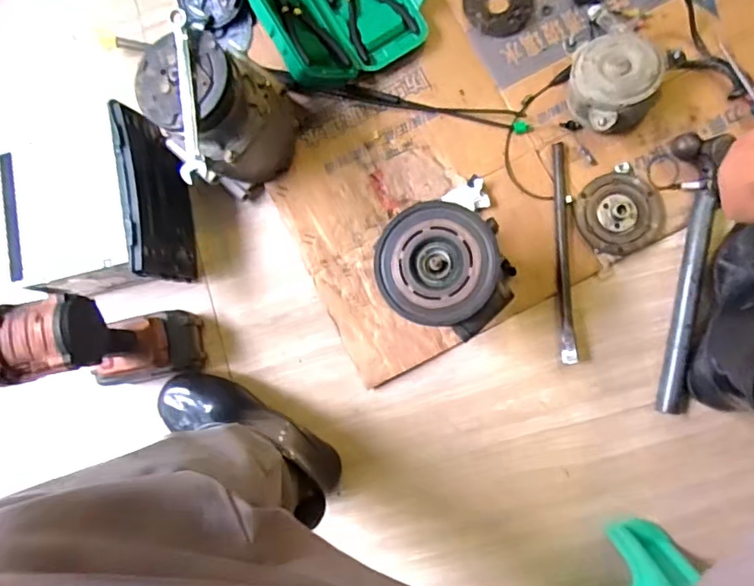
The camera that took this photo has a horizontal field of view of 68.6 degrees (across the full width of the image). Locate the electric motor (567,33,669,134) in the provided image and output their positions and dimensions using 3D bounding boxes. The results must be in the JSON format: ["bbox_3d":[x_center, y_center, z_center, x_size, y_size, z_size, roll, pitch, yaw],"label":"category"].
[{"bbox_3d":[0.284,-0.251,0.658,0.105,0.080,0.108,-1,82,7],"label":"electric motor"}]

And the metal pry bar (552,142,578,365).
[{"bbox_3d":[0.227,-0.051,0.672,0.017,0.019,0.269,-2,84,7],"label":"metal pry bar"}]

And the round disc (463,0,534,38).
[{"bbox_3d":[0.160,-0.381,0.722,0.087,0.020,0.086,-1,85,7],"label":"round disc"}]

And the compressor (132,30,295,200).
[{"bbox_3d":[-0.168,-0.206,0.650,0.123,0.191,0.123,-1,85,7],"label":"compressor"}]

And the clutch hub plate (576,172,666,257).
[{"bbox_3d":[0.296,-0.097,0.673,0.101,0.014,0.096,-1,85,7],"label":"clutch hub plate"}]

